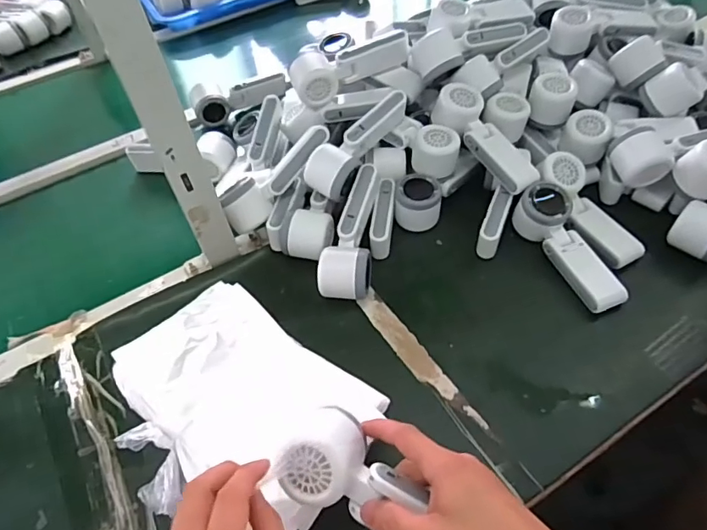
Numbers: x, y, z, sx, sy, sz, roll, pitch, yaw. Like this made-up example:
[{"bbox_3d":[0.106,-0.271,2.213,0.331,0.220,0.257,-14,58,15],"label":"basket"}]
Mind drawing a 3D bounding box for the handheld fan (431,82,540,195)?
[{"bbox_3d":[0.167,-0.161,0.644,0.056,0.042,0.168,-33,77,-20],"label":"handheld fan"}]

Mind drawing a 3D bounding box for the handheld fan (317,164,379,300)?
[{"bbox_3d":[0.000,-0.038,0.592,0.055,0.048,0.166,7,67,10],"label":"handheld fan"}]

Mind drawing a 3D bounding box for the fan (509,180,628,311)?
[{"bbox_3d":[0.251,-0.024,0.576,0.058,0.057,0.163,-21,52,-11],"label":"fan"}]

